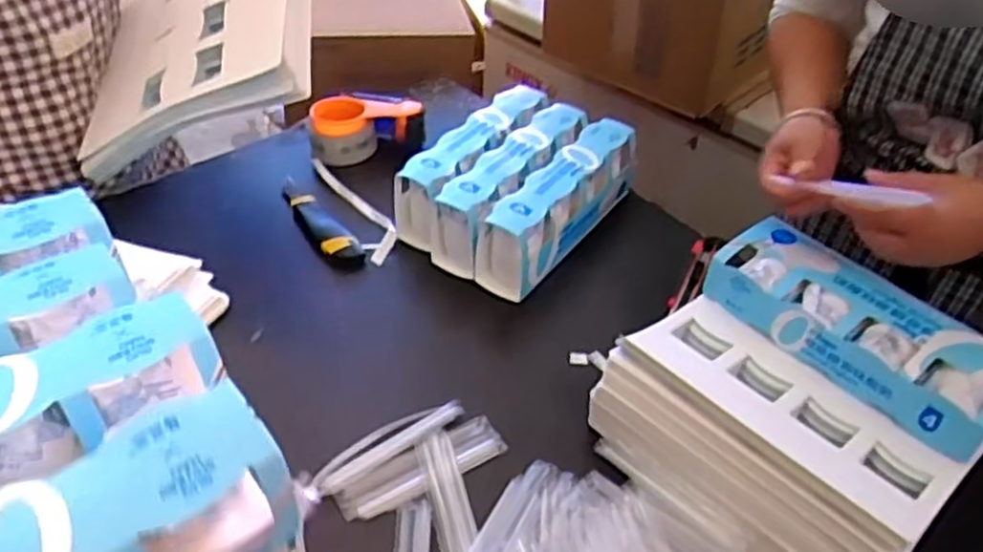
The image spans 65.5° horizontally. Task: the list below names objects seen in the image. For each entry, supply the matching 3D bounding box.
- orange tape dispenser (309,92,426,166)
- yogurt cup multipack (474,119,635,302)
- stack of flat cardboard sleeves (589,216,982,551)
[{"bbox_3d":[-0.171,-0.209,1.067,0.158,0.066,0.071,-10,43,-15],"label":"orange tape dispenser"},{"bbox_3d":[0.085,-0.086,0.922,0.070,0.102,0.259,28,47,25],"label":"yogurt cup multipack"},{"bbox_3d":[0.274,0.105,0.689,0.272,0.128,0.268,-30,51,-31],"label":"stack of flat cardboard sleeves"}]

